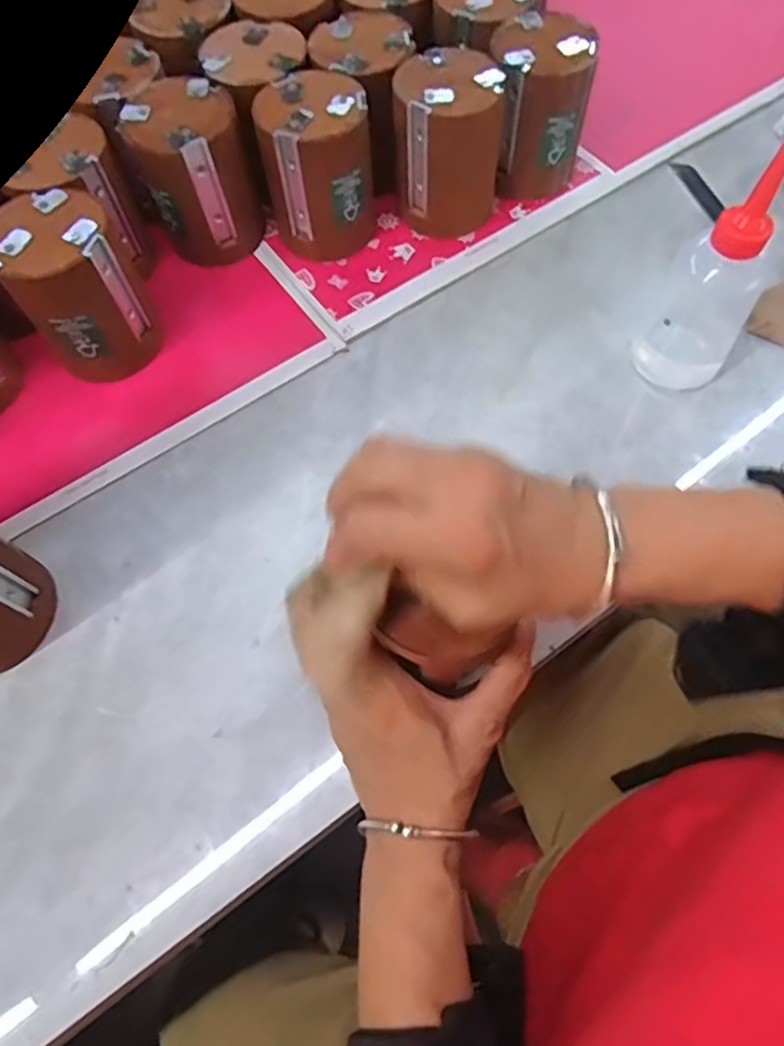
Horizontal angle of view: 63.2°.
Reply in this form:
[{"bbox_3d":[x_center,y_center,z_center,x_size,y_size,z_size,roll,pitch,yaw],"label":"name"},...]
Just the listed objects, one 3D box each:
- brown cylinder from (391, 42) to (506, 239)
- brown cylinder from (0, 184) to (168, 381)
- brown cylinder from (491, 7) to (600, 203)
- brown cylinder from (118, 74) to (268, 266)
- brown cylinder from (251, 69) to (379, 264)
[{"bbox_3d":[0.042,-0.283,0.480,0.073,0.100,0.071,8,66,6],"label":"brown cylinder"},{"bbox_3d":[-0.210,-0.156,0.435,0.075,0.104,0.077,-1,65,2],"label":"brown cylinder"},{"bbox_3d":[0.112,-0.321,0.497,0.070,0.103,0.073,4,66,4],"label":"brown cylinder"},{"bbox_3d":[-0.143,-0.261,0.479,0.083,0.102,0.078,-19,66,-7],"label":"brown cylinder"},{"bbox_3d":[-0.054,-0.264,0.476,0.077,0.104,0.078,-3,65,1],"label":"brown cylinder"}]

